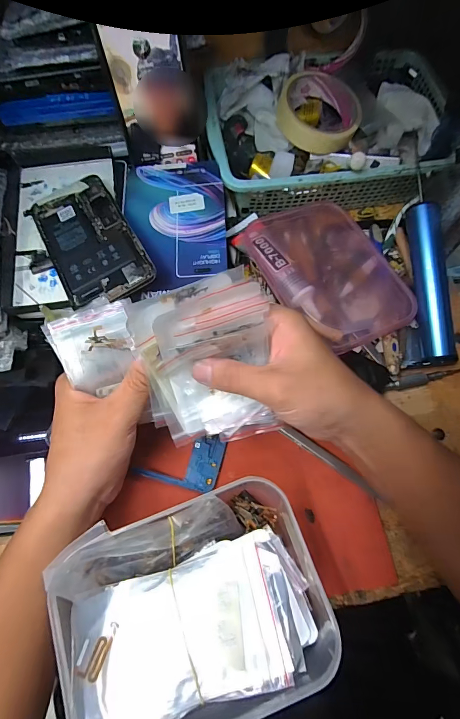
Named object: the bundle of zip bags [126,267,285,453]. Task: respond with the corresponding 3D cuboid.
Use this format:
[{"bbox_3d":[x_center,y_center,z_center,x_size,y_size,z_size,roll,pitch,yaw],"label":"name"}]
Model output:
[{"bbox_3d":[-0.018,0.008,0.252,0.094,0.023,0.125,-11,121,-4],"label":"bundle of zip bags"}]

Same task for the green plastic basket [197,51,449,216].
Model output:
[{"bbox_3d":[0.109,-0.261,0.414,0.265,0.071,0.184,-8,70,-3],"label":"green plastic basket"}]

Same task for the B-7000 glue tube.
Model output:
[{"bbox_3d":[0.045,-0.094,0.369,0.040,0.030,0.137,-27,72,-9],"label":"B-7000 glue tube"}]

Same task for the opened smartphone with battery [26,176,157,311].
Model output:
[{"bbox_3d":[-0.129,-0.109,0.323,0.075,0.004,0.151,-32,67,-7],"label":"opened smartphone with battery"}]

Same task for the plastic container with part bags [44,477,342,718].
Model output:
[{"bbox_3d":[-0.022,0.176,0.261,0.174,0.073,0.134,-18,71,-6],"label":"plastic container with part bags"}]

